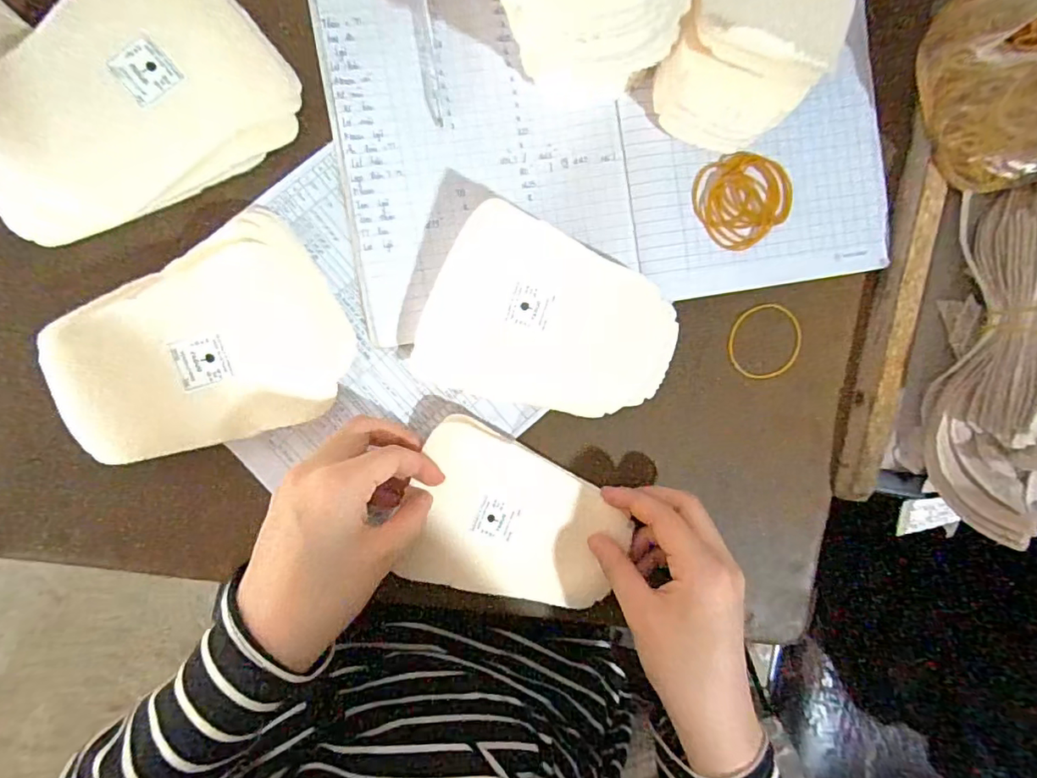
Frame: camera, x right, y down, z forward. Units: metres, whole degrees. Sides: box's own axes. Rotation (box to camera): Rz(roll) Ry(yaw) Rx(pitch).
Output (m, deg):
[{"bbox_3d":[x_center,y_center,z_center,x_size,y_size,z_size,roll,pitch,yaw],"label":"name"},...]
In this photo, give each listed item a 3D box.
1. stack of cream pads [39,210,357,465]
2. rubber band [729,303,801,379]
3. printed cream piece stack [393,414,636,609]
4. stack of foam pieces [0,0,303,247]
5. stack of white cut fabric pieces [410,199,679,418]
[{"bbox_3d":[-0.172,-0.017,0.303,0.150,0.027,0.107,-35,97,-4],"label":"stack of cream pads"},{"bbox_3d":[0.167,-0.032,0.361,0.050,0.004,0.049,0,94,-7],"label":"rubber band"},{"bbox_3d":[0.001,0.086,0.336,0.133,0.011,0.096,23,90,-9],"label":"printed cream piece stack"},{"bbox_3d":[-0.207,-0.144,0.285,0.162,0.032,0.098,-40,97,-3],"label":"stack of foam pieces"},{"bbox_3d":[0.023,-0.031,0.324,0.151,0.037,0.103,24,90,-8],"label":"stack of white cut fabric pieces"}]

